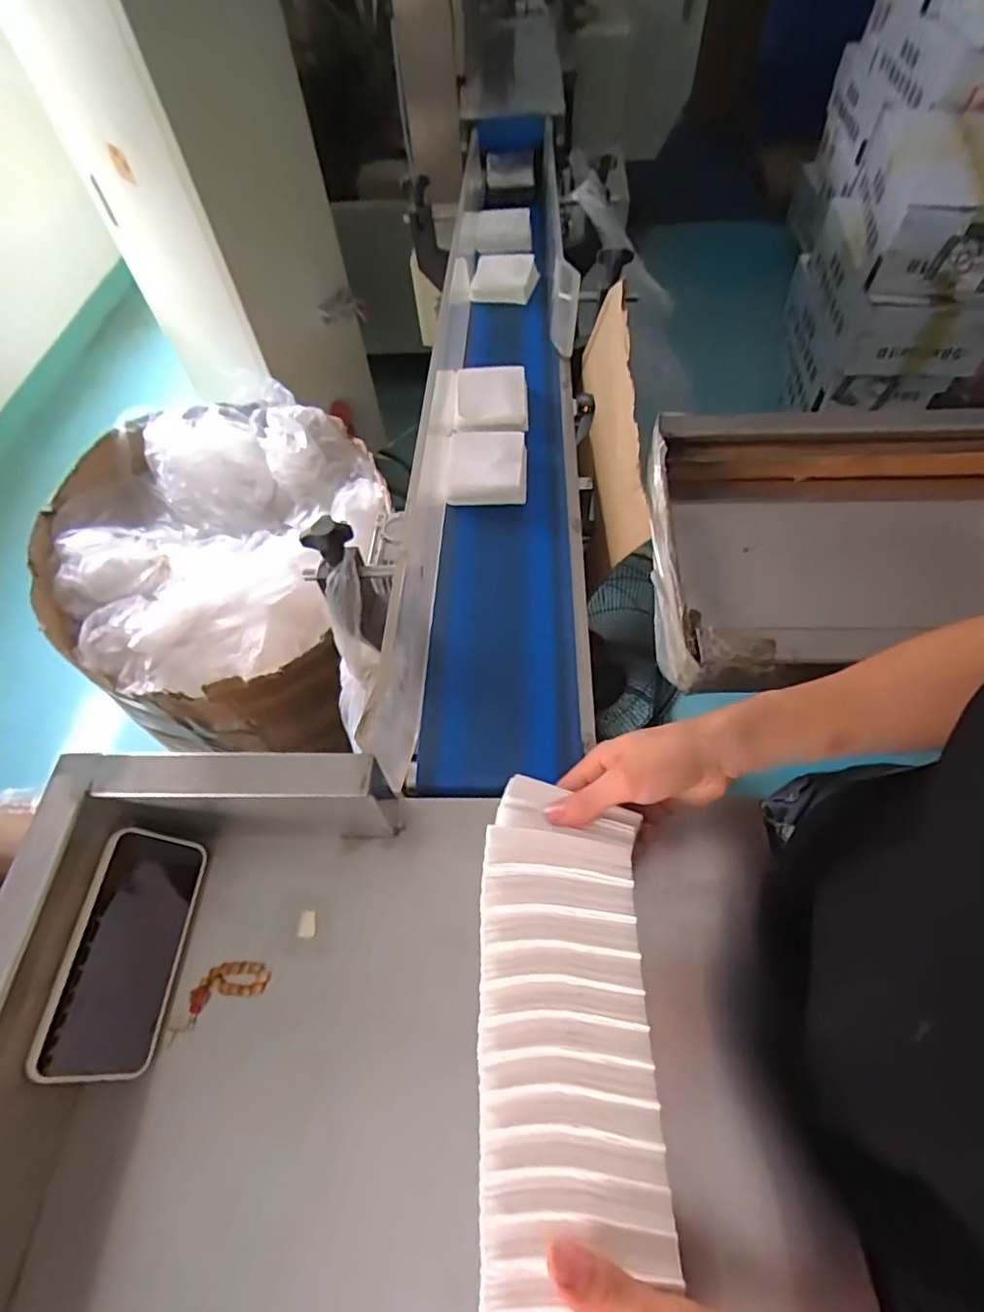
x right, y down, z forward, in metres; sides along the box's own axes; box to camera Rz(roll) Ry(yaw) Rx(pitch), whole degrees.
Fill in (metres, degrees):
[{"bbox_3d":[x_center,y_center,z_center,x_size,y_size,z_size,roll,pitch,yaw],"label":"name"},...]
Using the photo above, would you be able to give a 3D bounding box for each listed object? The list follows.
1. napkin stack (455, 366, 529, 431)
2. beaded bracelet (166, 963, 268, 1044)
[{"bbox_3d":[0.000,-0.339,0.768,0.093,0.026,0.110,-1,58,2],"label":"napkin stack"},{"bbox_3d":[-0.202,0.248,0.432,0.071,0.013,0.032,-23,60,-11],"label":"beaded bracelet"}]

